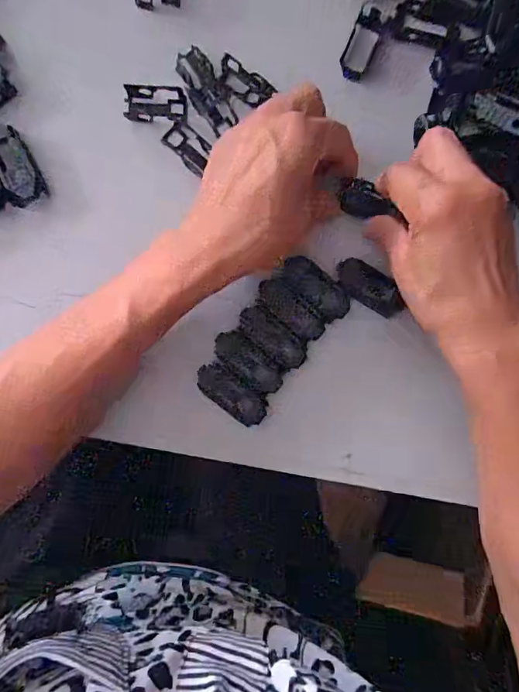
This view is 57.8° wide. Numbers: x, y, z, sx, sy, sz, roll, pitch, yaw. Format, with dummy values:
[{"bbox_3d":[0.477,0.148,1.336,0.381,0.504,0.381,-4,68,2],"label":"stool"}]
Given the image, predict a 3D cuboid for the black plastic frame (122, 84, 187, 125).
[{"bbox_3d":[-0.068,-0.160,0.308,0.040,0.004,0.024,-1,89,-4],"label":"black plastic frame"}]

